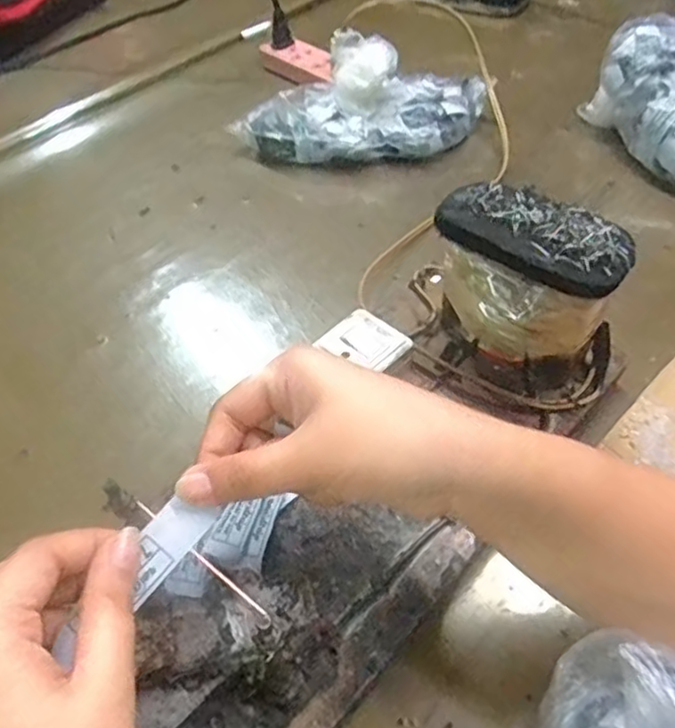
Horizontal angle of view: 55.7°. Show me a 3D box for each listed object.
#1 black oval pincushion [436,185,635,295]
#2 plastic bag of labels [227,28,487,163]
[{"bbox_3d":[0.102,-0.069,0.336,0.101,0.018,0.046,33,60,28],"label":"black oval pincushion"},{"bbox_3d":[0.019,-0.244,0.599,0.230,0.072,0.110,4,50,9],"label":"plastic bag of labels"}]

